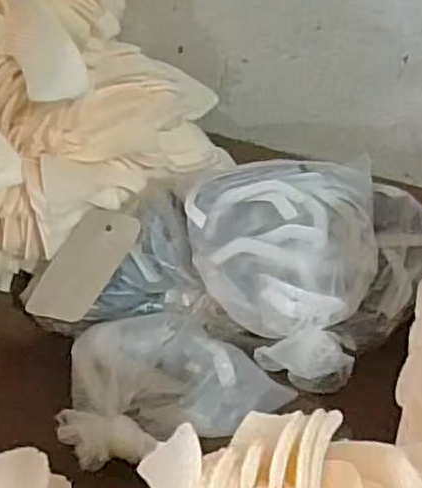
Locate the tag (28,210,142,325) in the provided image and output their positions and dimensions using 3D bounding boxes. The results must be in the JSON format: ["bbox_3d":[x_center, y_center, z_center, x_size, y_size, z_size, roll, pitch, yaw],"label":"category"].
[{"bbox_3d":[-0.096,0.015,0.529,0.050,0.006,0.102,17,57,16],"label":"tag"}]

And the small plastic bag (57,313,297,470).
[{"bbox_3d":[-0.025,0.092,0.470,0.153,0.039,0.093,-6,43,-8],"label":"small plastic bag"}]

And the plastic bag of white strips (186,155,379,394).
[{"bbox_3d":[0.048,0.003,0.525,0.144,0.069,0.180,10,49,8],"label":"plastic bag of white strips"}]

